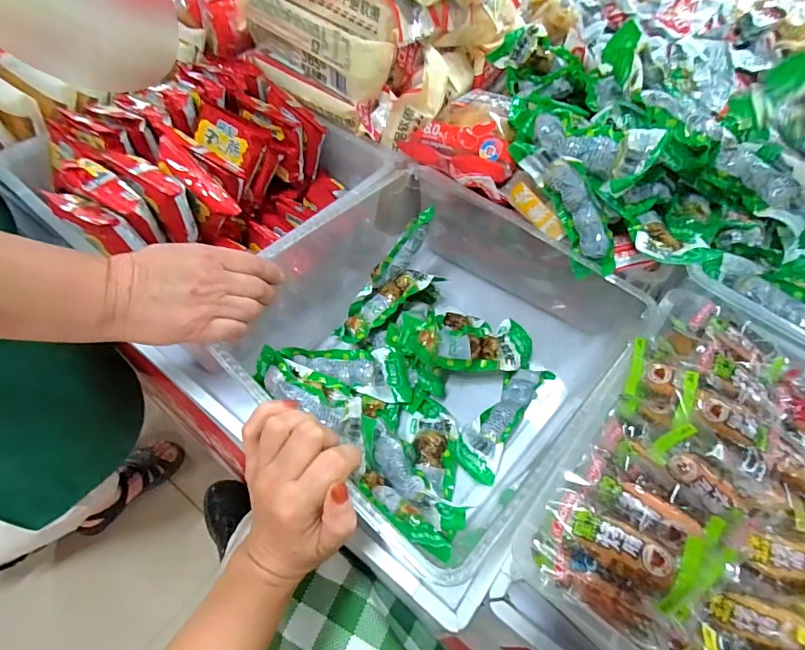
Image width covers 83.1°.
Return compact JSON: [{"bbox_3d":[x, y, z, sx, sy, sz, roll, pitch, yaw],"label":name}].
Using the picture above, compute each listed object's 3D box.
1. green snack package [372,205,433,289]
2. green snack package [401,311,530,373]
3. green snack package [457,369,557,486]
[{"bbox_3d":[0.001,-0.083,0.505,0.031,0.104,0.021,4,40,-54],"label":"green snack package"},{"bbox_3d":[0.069,0.022,0.486,0.147,0.035,0.059,5,53,-16],"label":"green snack package"},{"bbox_3d":[0.104,0.094,0.465,0.049,0.023,0.139,35,59,19],"label":"green snack package"}]

